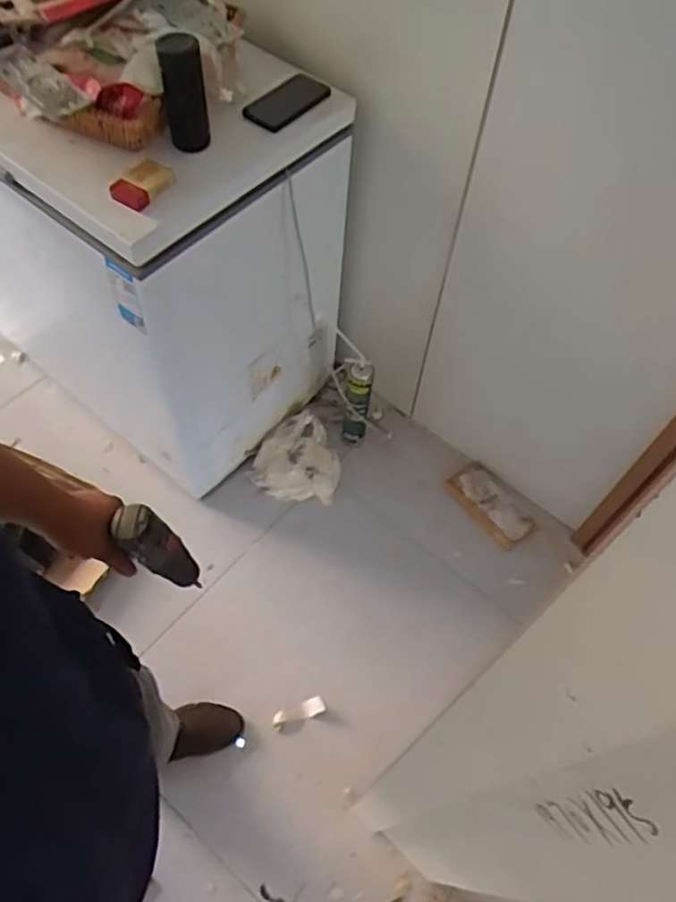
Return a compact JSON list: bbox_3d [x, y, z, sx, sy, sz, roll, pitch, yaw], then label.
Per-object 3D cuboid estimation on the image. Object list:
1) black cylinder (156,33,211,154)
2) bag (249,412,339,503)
[{"bbox_3d":[-0.246,-0.573,1.087,0.066,0.176,0.055,-13,61,-11],"label":"black cylinder"},{"bbox_3d":[-0.091,0.030,1.837,0.237,0.080,0.249,33,63,15],"label":"bag"}]

